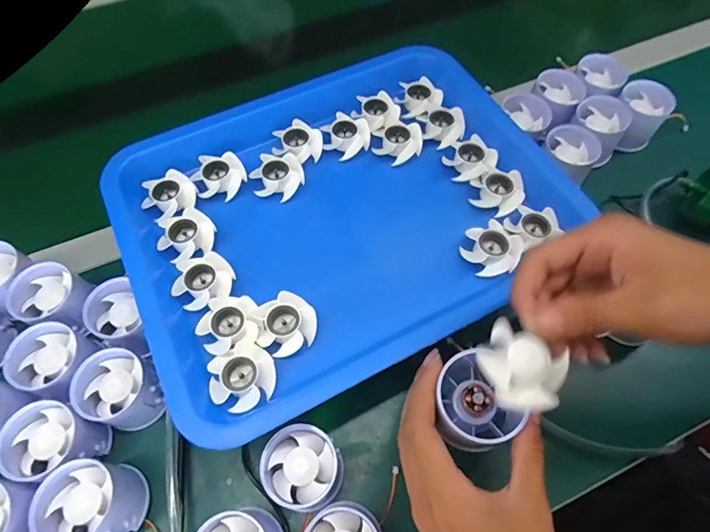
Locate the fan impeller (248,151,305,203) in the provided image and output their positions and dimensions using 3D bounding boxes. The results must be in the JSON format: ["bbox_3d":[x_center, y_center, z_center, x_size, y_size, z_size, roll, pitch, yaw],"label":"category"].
[{"bbox_3d":[-0.066,-0.077,0.371,0.042,0.017,0.042,1,79,-6],"label":"fan impeller"}]

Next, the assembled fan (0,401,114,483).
[{"bbox_3d":[-0.221,0.130,0.316,0.055,0.045,0.048,22,64,13],"label":"assembled fan"}]

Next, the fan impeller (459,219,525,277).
[{"bbox_3d":[0.106,-0.014,0.335,0.038,0.016,0.046,-33,65,-16],"label":"fan impeller"}]

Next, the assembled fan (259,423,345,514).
[{"bbox_3d":[-0.036,0.146,0.313,0.052,0.055,0.052,0,61,1],"label":"assembled fan"}]

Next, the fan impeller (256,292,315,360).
[{"bbox_3d":[-0.050,0.041,0.307,0.042,0.016,0.040,0,61,1],"label":"fan impeller"}]

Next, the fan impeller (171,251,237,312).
[{"bbox_3d":[-0.113,0.011,0.323,0.043,0.018,0.040,0,61,1],"label":"fan impeller"}]

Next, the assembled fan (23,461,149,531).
[{"bbox_3d":[-0.182,0.167,0.303,0.057,0.054,0.054,6,61,4],"label":"assembled fan"}]

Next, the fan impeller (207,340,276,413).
[{"bbox_3d":[-0.076,0.075,0.290,0.042,0.015,0.041,0,61,1],"label":"fan impeller"}]

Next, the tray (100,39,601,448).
[{"bbox_3d":[-0.014,-0.048,0.363,0.331,0.055,0.276,-26,64,-13],"label":"tray"}]

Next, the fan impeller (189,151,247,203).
[{"bbox_3d":[-0.115,-0.077,0.369,0.042,0.016,0.038,0,61,1],"label":"fan impeller"}]

